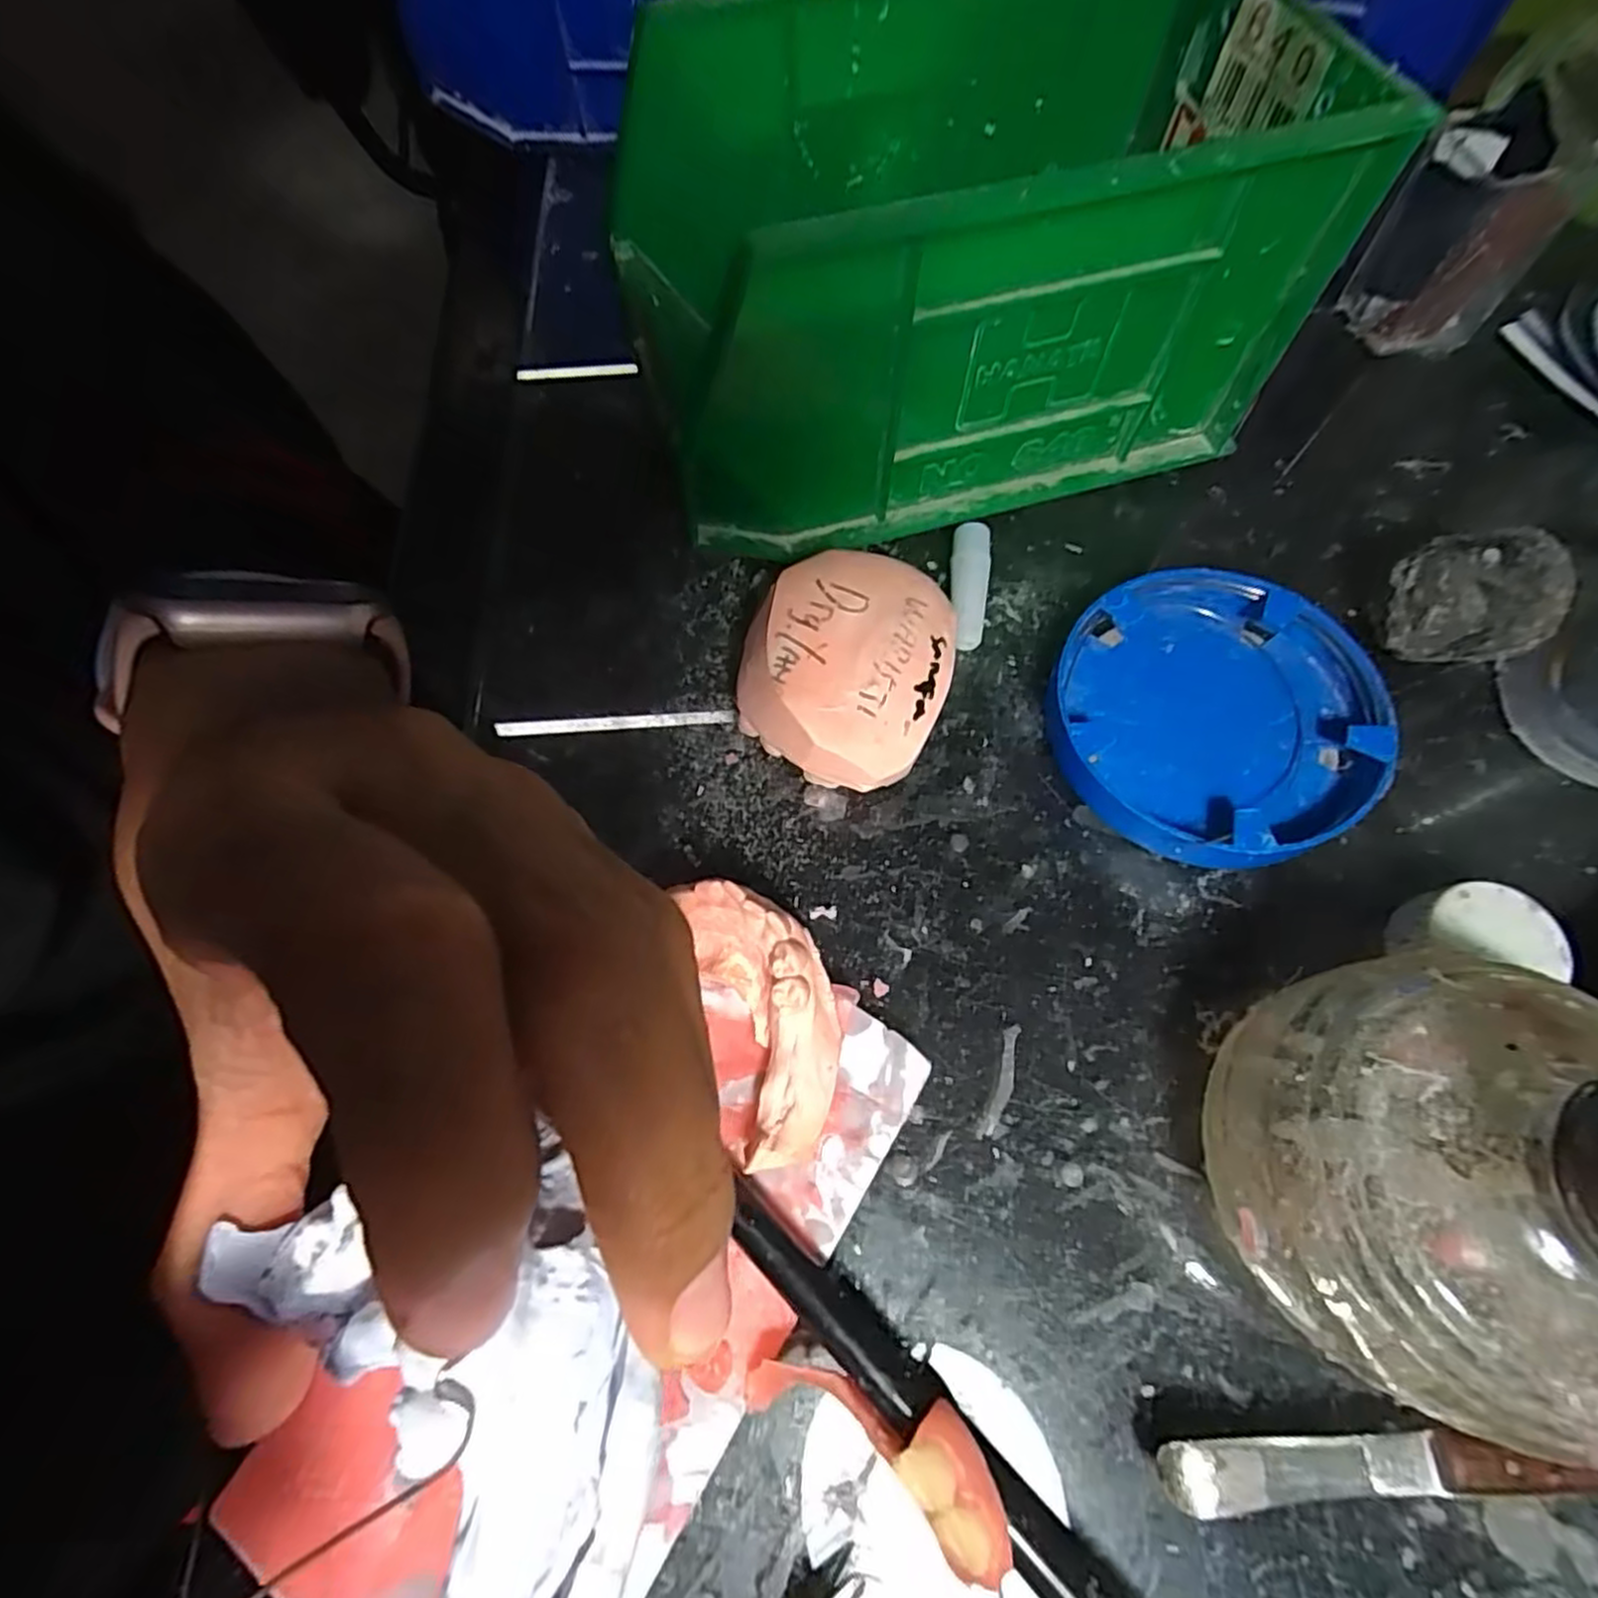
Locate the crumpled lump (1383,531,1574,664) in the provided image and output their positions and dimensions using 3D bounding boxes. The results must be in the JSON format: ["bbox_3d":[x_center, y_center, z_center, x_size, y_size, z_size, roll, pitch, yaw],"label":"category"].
[{"bbox_3d":[0.168,-0.048,0.187,0.031,0.033,0.024,1,68,3],"label":"crumpled lump"}]

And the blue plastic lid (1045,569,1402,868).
[{"bbox_3d":[0.107,-0.023,0.188,0.081,0.015,0.075,-1,68,2],"label":"blue plastic lid"}]

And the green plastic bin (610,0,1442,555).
[{"bbox_3d":[0.038,-0.145,0.202,0.166,0.088,0.106,-17,68,-5],"label":"green plastic bin"}]

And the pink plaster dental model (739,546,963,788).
[{"bbox_3d":[0.013,-0.032,0.187,0.048,0.031,0.060,21,70,10],"label":"pink plaster dental model"}]

